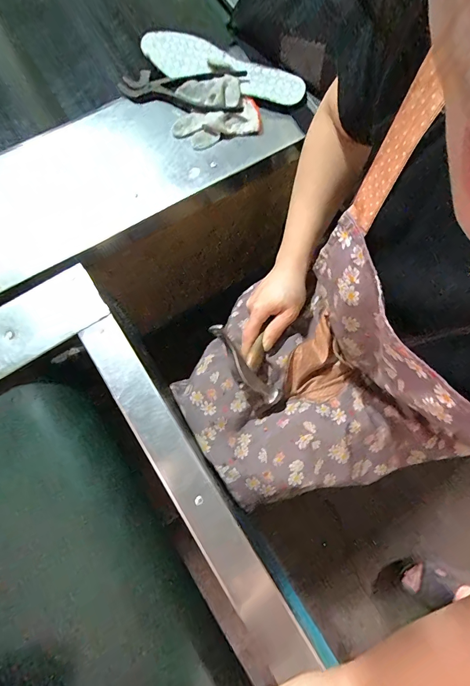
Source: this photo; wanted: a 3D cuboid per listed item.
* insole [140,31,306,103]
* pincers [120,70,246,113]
[{"bbox_3d":[-0.019,-0.432,0.538,0.258,0.018,0.075,21,78,4],"label":"insole"},{"bbox_3d":[-0.084,-0.388,0.533,0.190,0.023,0.077,2,77,-1],"label":"pincers"}]

